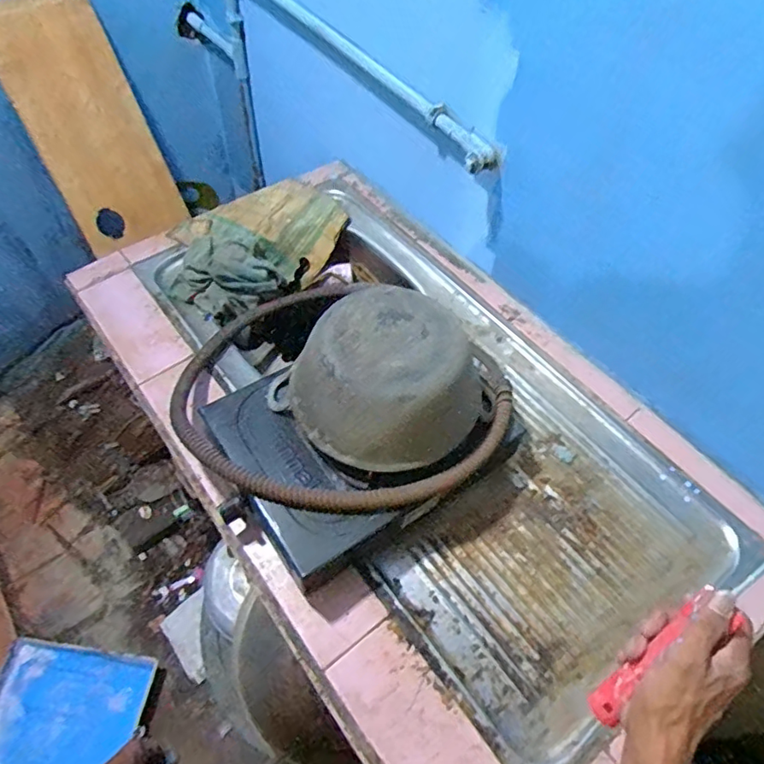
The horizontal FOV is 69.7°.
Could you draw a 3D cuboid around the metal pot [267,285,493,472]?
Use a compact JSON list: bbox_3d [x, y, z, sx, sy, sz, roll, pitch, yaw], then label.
[{"bbox_3d":[-0.004,-0.007,0.671,0.206,0.120,0.231,-36,64,-24],"label":"metal pot"}]

